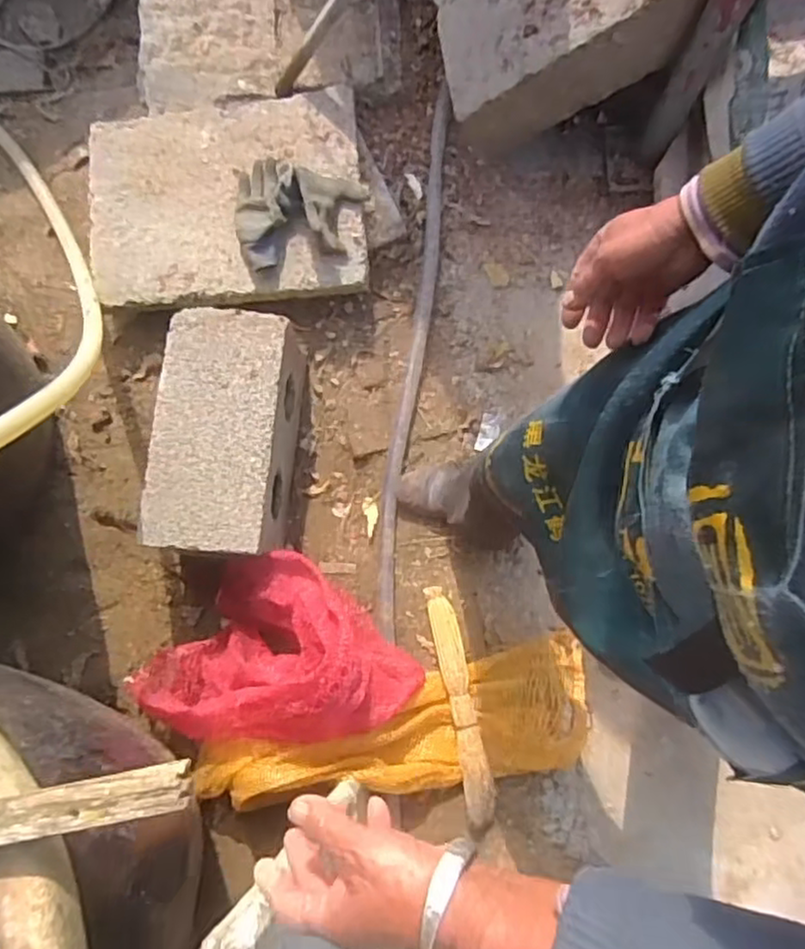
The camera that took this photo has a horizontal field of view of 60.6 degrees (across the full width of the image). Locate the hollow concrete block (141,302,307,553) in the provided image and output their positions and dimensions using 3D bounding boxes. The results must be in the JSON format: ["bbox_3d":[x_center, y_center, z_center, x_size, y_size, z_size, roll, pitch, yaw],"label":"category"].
[{"bbox_3d":[-0.294,-0.066,1.194,0.201,0.209,0.399,3,79,1],"label":"hollow concrete block"}]

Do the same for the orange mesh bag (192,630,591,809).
[{"bbox_3d":[0.007,0.430,1.113,0.647,0.175,0.223,-16,79,-3],"label":"orange mesh bag"}]

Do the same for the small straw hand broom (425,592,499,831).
[{"bbox_3d":[0.103,0.394,1.174,0.056,0.059,0.405,-11,79,-2],"label":"small straw hand broom"}]

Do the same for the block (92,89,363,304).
[{"bbox_3d":[-0.339,-0.537,1.316,0.513,0.046,0.409,-4,79,-1],"label":"block"}]

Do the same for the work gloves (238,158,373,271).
[{"bbox_3d":[-0.184,-0.488,1.220,0.246,0.063,0.217,-19,79,-3],"label":"work gloves"}]

